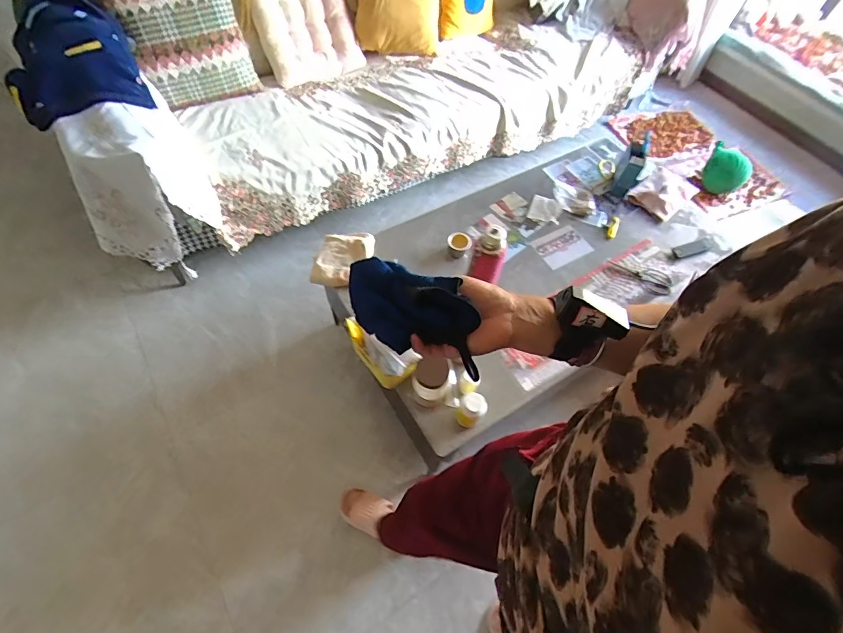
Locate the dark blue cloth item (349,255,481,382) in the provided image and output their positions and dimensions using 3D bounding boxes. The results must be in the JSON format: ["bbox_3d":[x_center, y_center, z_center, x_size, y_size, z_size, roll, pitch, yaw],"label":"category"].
[{"bbox_3d":[-0.006,-0.004,0.439,0.161,0.053,0.089,20,94,20],"label":"dark blue cloth item"}]

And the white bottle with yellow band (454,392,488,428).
[{"bbox_3d":[0.118,0.230,1.001,0.060,0.122,0.056,2,60,-3],"label":"white bottle with yellow band"}]

